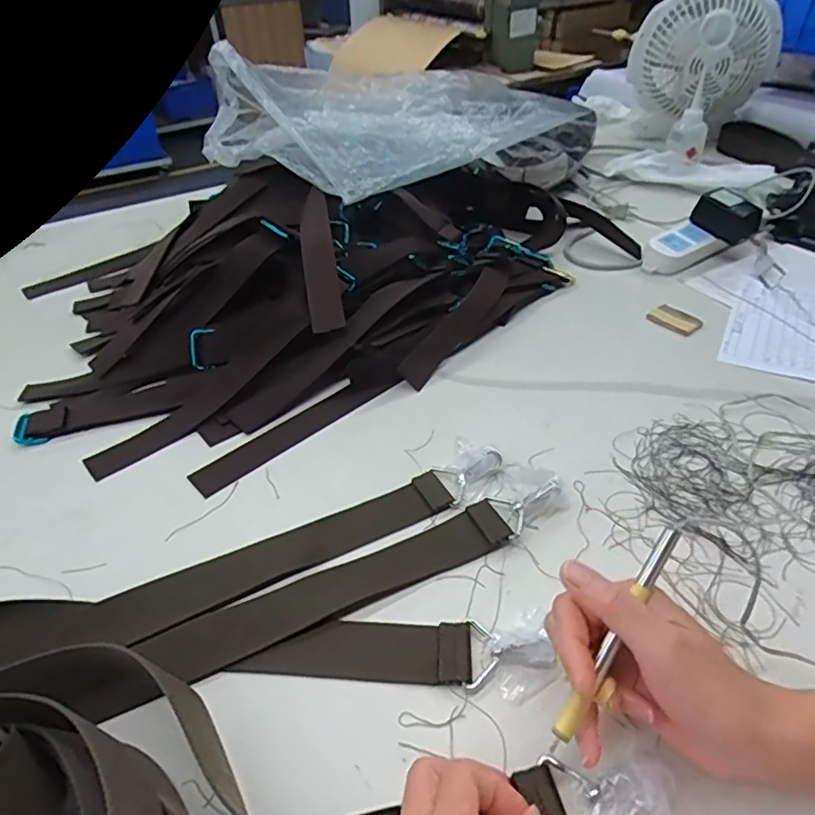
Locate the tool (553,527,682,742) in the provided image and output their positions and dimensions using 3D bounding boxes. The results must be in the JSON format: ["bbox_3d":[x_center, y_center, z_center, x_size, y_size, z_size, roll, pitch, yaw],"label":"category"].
[{"bbox_3d":[0.110,0.116,0.295,0.010,0.015,0.122,29,78,30],"label":"tool"}]

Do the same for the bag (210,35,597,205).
[{"bbox_3d":[-0.011,-0.449,0.890,0.572,0.156,0.420,-32,49,-29],"label":"bag"}]

